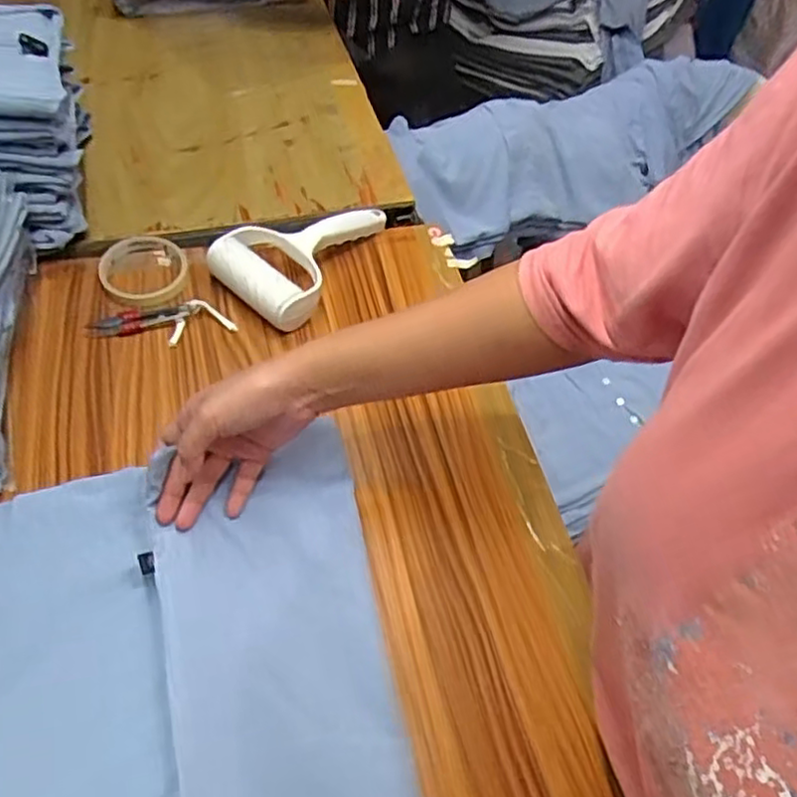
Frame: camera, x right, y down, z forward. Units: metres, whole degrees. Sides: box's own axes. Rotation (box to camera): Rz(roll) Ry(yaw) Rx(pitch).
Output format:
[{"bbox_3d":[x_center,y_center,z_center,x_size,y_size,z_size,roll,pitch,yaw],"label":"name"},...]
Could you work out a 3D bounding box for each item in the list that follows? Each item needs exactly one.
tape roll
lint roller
[{"bbox_3d":[-0.245,-0.126,0.653,0.084,0.011,0.091,2,53,-3],"label":"tape roll"},{"bbox_3d":[-0.082,-0.152,0.668,0.114,0.035,0.182,40,60,22],"label":"lint roller"}]

